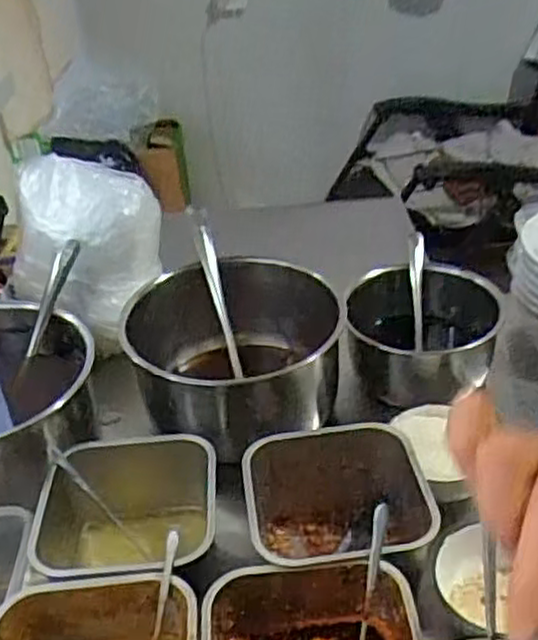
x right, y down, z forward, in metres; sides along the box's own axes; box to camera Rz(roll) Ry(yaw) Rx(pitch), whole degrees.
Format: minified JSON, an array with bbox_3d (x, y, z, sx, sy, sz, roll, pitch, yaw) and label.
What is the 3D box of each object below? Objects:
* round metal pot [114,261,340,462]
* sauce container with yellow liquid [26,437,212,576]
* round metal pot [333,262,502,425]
[{"bbox_3d":[-0.038,0.049,0.897,0.245,0.149,0.247,-3,33,2],"label":"round metal pot"},{"bbox_3d":[-0.135,0.202,0.701,0.168,0.112,0.159,-5,33,-1],"label":"sauce container with yellow liquid"},{"bbox_3d":[0.190,0.025,0.942,0.178,0.126,0.199,6,35,15],"label":"round metal pot"}]

